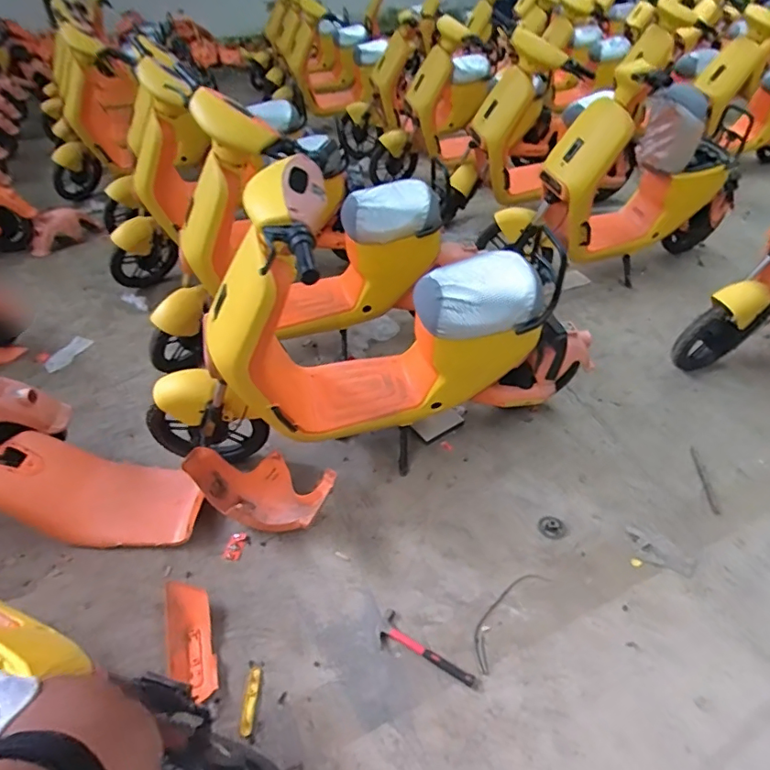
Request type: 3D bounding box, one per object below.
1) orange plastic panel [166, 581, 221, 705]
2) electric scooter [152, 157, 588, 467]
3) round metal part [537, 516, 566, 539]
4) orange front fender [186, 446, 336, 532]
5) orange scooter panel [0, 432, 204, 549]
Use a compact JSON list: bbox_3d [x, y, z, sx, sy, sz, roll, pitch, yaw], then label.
[{"bbox_3d":[-0.501,0.649,1.315,0.110,0.042,0.295,-14,44,-14],"label":"orange plastic panel"},{"bbox_3d":[-0.021,-0.142,1.442,1.334,0.902,0.481,-21,46,-20],"label":"electric scooter"},{"bbox_3d":[0.516,0.440,1.586,0.083,0.008,0.081,-1,43,1],"label":"round metal part"},{"bbox_3d":[-0.378,0.309,1.552,0.409,0.181,0.181,10,44,12],"label":"orange front fender"},{"bbox_3d":[-0.855,0.331,1.504,0.586,0.095,0.264,16,81,-8],"label":"orange scooter panel"}]

